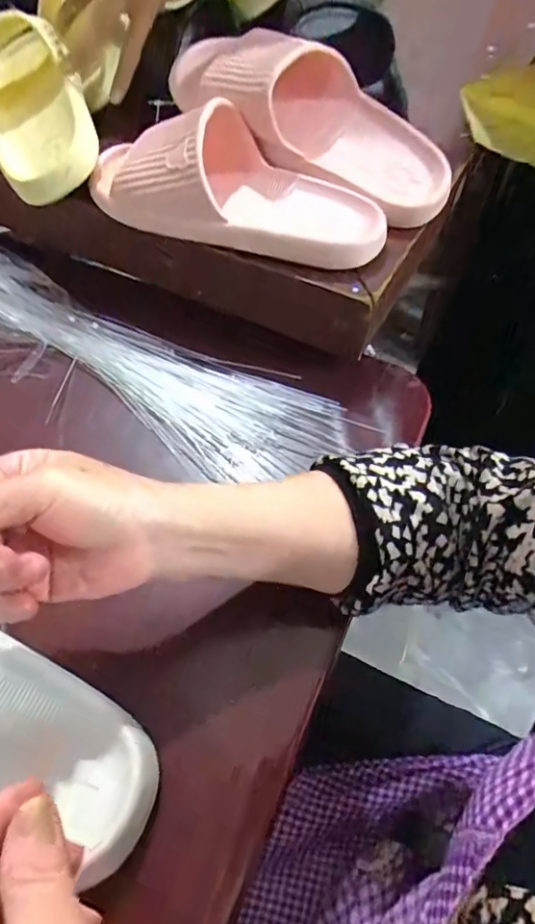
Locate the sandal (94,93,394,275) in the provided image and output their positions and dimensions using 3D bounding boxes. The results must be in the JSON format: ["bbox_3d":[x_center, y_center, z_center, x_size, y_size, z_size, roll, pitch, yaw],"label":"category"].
[{"bbox_3d":[-0.026,-0.234,0.450,0.261,0.065,0.119,21,57,12],"label":"sandal"}]

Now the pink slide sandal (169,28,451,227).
[{"bbox_3d":[0.035,-0.286,0.467,0.248,0.091,0.090,28,58,-3],"label":"pink slide sandal"}]

